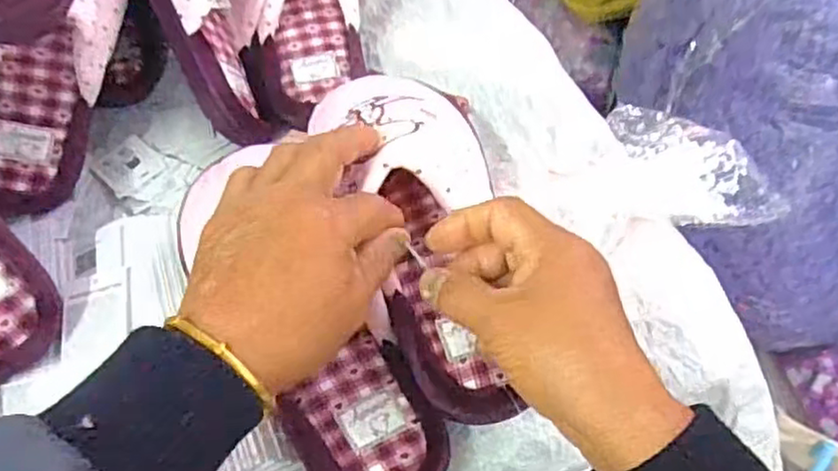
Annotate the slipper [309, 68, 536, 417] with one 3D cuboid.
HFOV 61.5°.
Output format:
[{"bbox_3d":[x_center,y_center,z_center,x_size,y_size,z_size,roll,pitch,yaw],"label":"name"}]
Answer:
[{"bbox_3d":[-0.001,-0.014,0.403,0.099,0.069,0.240,-9,63,-9],"label":"slipper"}]

